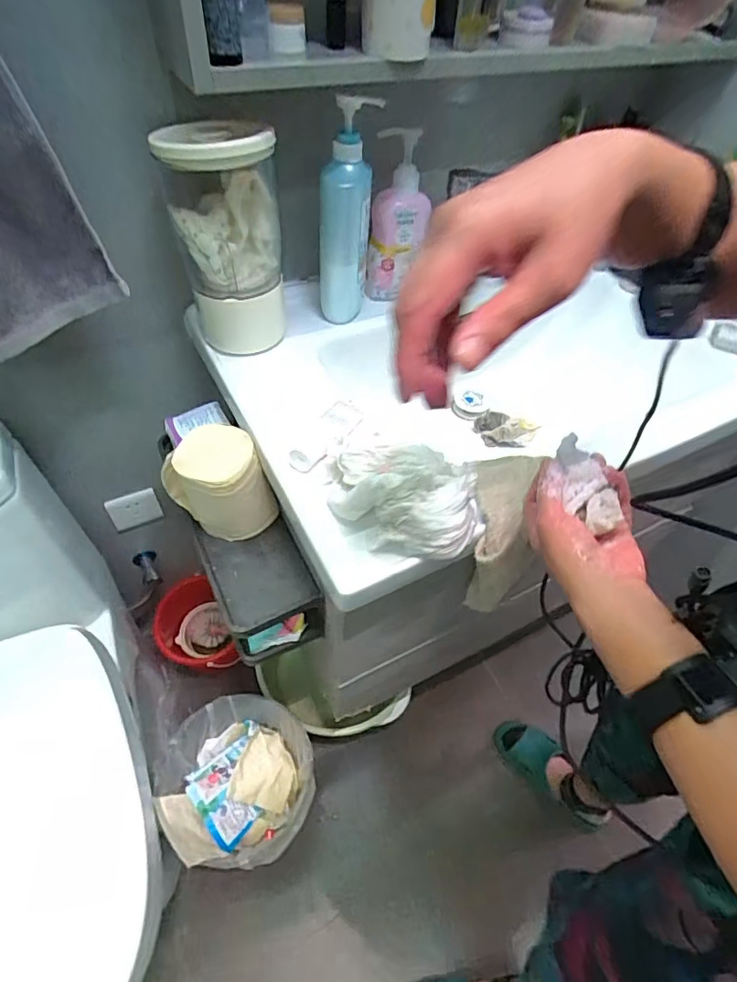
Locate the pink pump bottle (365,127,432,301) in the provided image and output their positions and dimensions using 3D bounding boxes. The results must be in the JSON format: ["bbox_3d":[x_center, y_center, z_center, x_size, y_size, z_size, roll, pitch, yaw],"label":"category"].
[{"bbox_3d":[0.043,-0.381,0.712,0.082,0.217,0.050,-26,58,-21],"label":"pink pump bottle"}]

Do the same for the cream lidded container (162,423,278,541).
[{"bbox_3d":[-0.184,-0.004,0.630,0.099,0.127,0.103,-30,60,-24],"label":"cream lidded container"}]

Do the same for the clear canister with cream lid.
[{"bbox_3d":[-0.170,-0.299,0.629,0.118,0.260,0.116,-11,54,-12],"label":"clear canister with cream lid"}]

